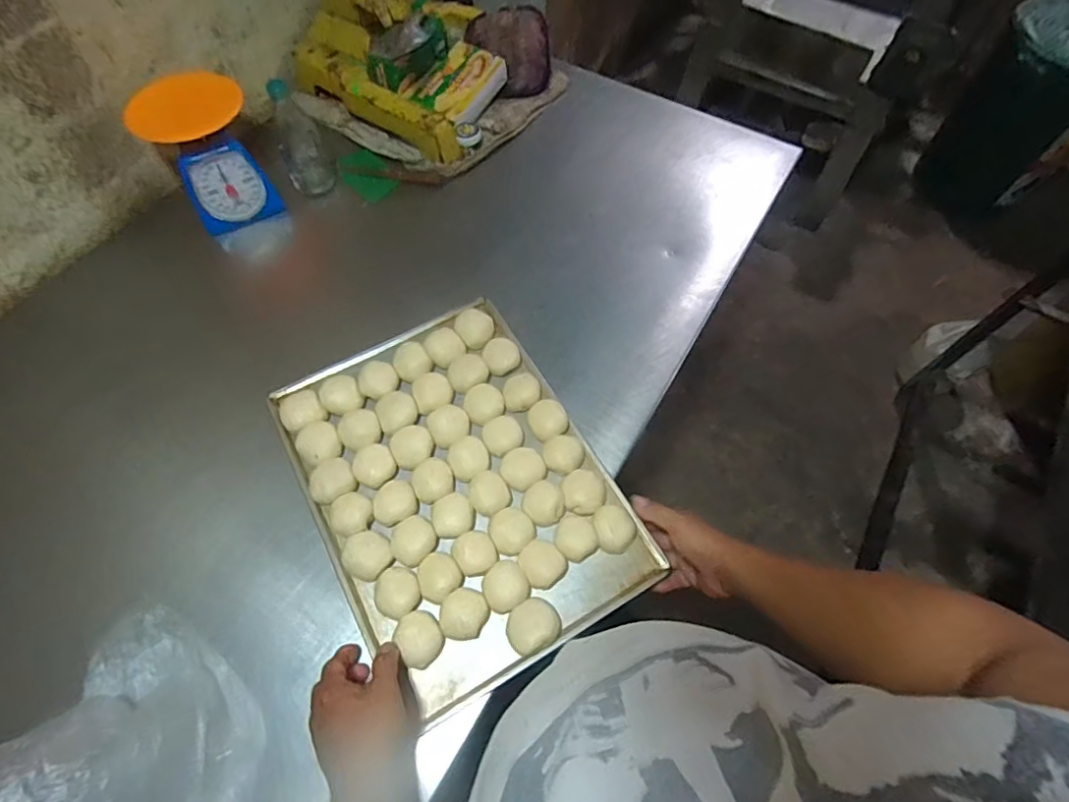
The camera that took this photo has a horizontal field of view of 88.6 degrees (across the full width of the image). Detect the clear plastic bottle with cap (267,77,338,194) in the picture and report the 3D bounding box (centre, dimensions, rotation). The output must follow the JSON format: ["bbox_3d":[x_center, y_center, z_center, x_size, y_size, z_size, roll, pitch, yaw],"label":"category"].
[{"bbox_3d":[-0.375,-0.421,0.859,0.073,0.162,0.084,-24,65,-11],"label":"clear plastic bottle with cap"}]

